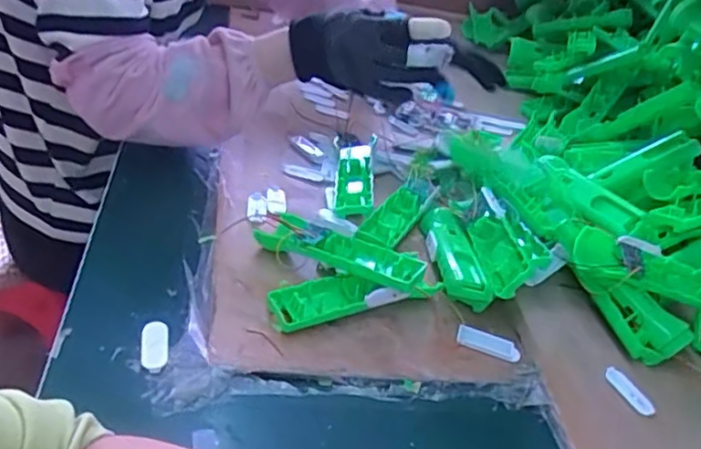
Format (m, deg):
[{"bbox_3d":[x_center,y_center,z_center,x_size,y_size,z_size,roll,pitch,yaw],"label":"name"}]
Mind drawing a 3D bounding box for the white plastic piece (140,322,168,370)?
[{"bbox_3d":[-0.155,0.095,0.508,0.021,0.008,0.044,3,36,-16],"label":"white plastic piece"}]

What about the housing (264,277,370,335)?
[{"bbox_3d":[-0.028,0.065,0.563,0.086,0.018,0.041,-6,39,-27],"label":"housing"}]

